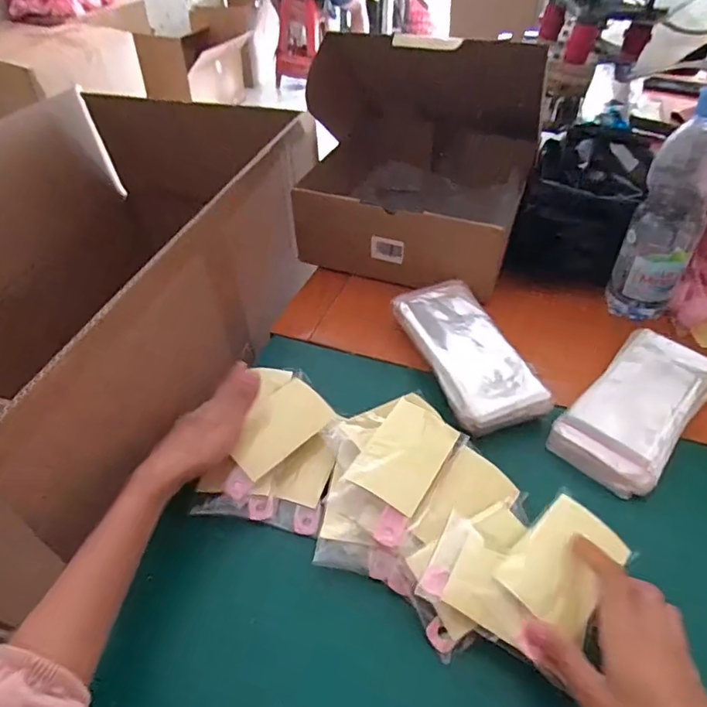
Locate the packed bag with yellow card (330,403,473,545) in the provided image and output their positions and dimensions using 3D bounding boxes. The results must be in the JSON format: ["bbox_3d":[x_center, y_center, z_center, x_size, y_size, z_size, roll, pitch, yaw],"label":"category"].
[{"bbox_3d":[0.037,0.092,0.408,0.063,0.013,0.117,31,56,18],"label":"packed bag with yellow card"}]

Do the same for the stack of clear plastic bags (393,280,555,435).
[{"bbox_3d":[0.111,-0.008,0.519,0.086,0.026,0.191,-13,46,-13],"label":"stack of clear plastic bags"}]

